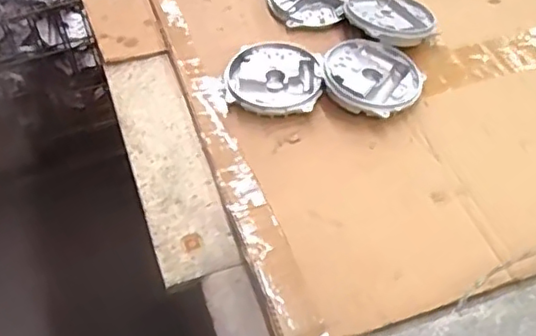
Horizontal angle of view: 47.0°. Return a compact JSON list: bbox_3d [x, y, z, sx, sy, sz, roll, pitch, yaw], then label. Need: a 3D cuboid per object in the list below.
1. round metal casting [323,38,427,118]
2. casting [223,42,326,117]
[{"bbox_3d":[0.115,-0.098,0.681,0.104,0.031,0.104,-1,51,1],"label":"round metal casting"},{"bbox_3d":[0.005,-0.102,0.687,0.108,0.025,0.112,-1,51,1],"label":"casting"}]

